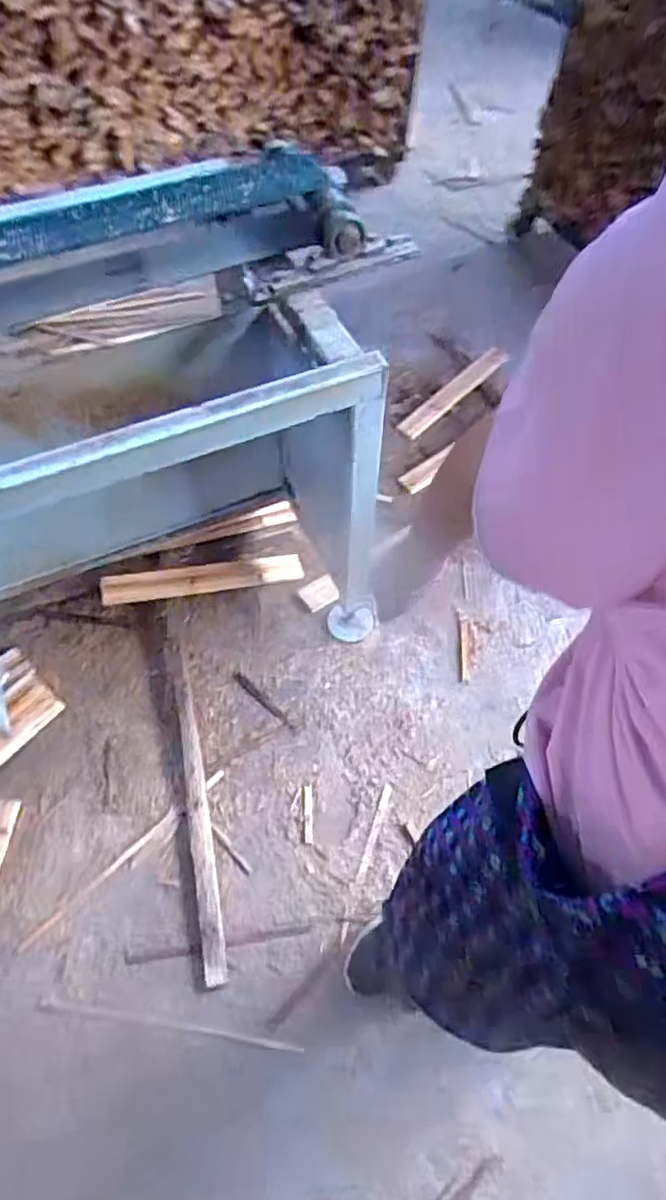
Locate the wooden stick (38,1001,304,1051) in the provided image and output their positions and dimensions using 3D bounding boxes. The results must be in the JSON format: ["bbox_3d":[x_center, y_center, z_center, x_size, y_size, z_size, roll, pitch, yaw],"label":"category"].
[{"bbox_3d":[-0.298,0.778,1.181,0.480,0.009,0.015,9,59,2],"label":"wooden stick"}]

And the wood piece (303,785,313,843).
[{"bbox_3d":[-0.053,0.458,1.383,0.019,0.004,0.119,0,59,-3],"label":"wood piece"}]

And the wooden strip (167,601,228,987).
[{"bbox_3d":[-0.307,0.364,1.414,0.045,0.018,0.824,-9,60,-9],"label":"wooden strip"}]

